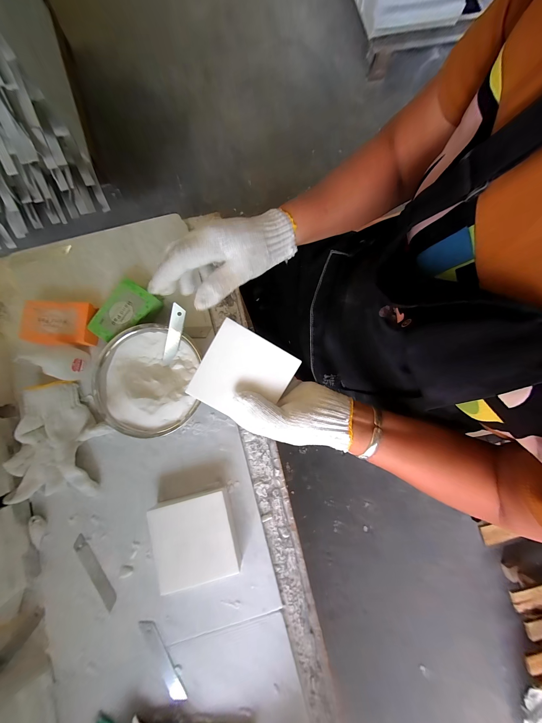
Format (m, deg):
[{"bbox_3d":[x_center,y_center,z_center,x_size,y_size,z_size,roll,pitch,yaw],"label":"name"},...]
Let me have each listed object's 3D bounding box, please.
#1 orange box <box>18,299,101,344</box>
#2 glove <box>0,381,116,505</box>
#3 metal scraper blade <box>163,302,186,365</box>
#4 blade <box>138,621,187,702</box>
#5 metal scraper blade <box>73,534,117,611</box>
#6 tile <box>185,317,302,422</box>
[{"bbox_3d":[-0.305,-0.055,0.355,0.095,0.033,0.060,4,79,1],"label":"orange box"},{"bbox_3d":[-0.286,0.105,0.332,0.106,0.033,0.151,-1,79,0],"label":"glove"},{"bbox_3d":[-0.133,-0.034,0.332,0.017,0.005,0.092,13,120,-20],"label":"metal scraper blade"},{"bbox_3d":[-0.141,0.387,0.315,0.020,0.004,0.103,-30,84,-7],"label":"blade"},{"bbox_3d":[-0.239,0.285,0.328,0.018,0.004,0.100,-35,84,-5],"label":"metal scraper blade"},{"bbox_3d":[-0.031,0.016,0.281,0.099,0.004,0.095,30,95,-7],"label":"tile"}]

